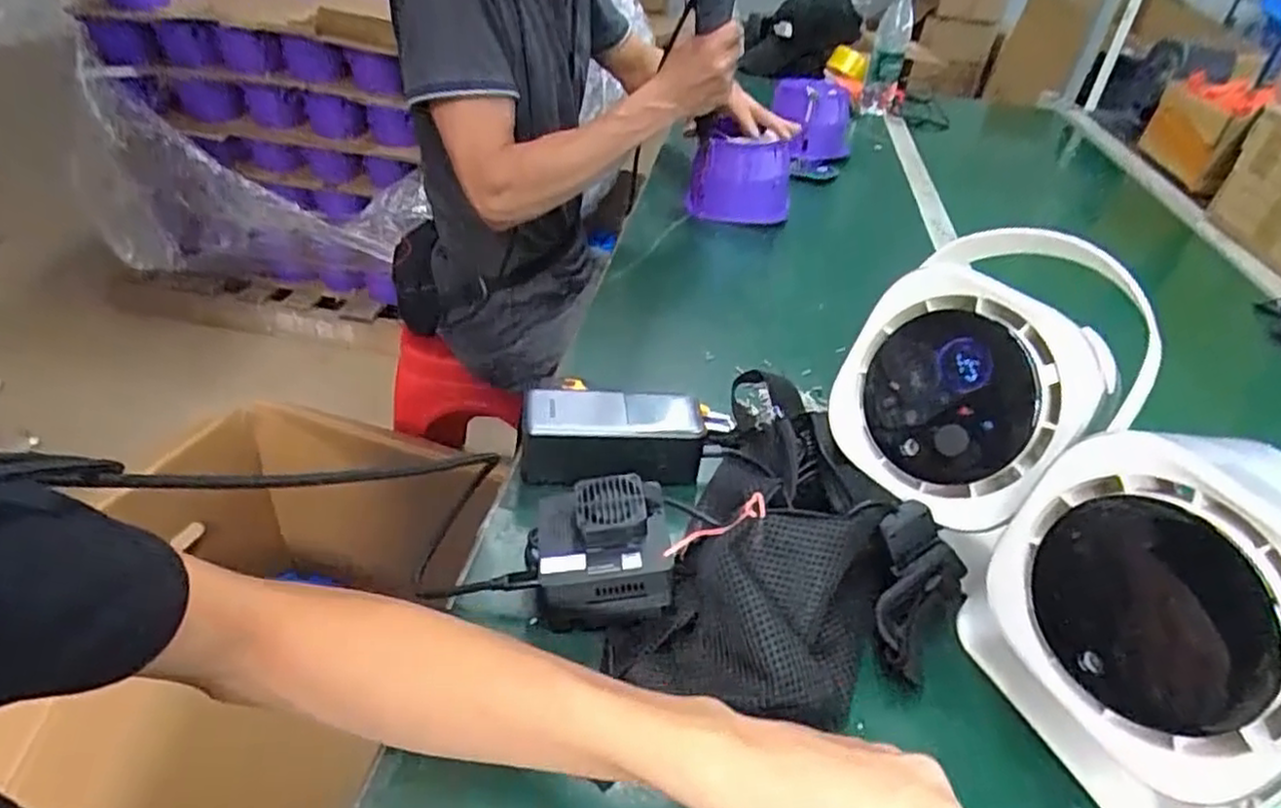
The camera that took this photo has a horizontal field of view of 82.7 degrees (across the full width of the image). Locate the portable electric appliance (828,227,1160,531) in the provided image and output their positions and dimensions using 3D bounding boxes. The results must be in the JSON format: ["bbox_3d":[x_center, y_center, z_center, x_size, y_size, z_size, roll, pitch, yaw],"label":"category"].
[{"bbox_3d":[0.214,-0.014,0.460,0.121,0.164,0.149,-18,43,-29],"label":"portable electric appliance"}]

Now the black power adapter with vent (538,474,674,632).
[{"bbox_3d":[-0.024,0.090,0.435,0.078,0.054,0.082,1,37,-8],"label":"black power adapter with vent"}]

